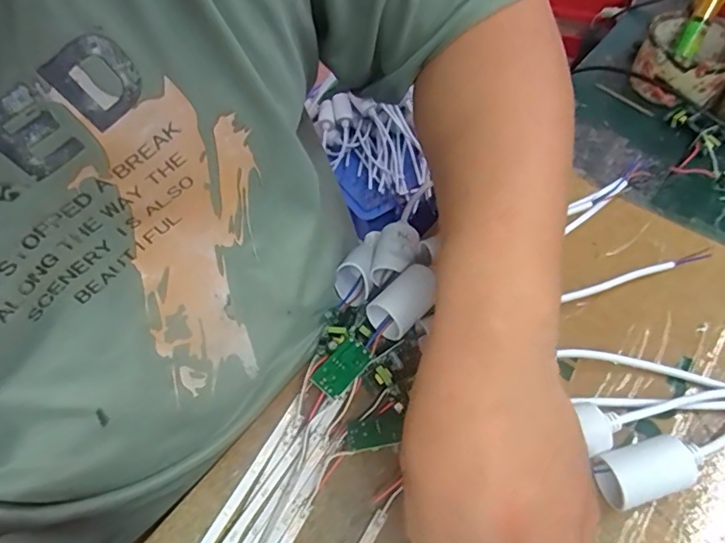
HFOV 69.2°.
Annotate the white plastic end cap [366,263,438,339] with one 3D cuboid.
[{"bbox_3d":[0.025,0.018,0.317,0.026,0.023,0.045,36,62,24],"label":"white plastic end cap"}]

